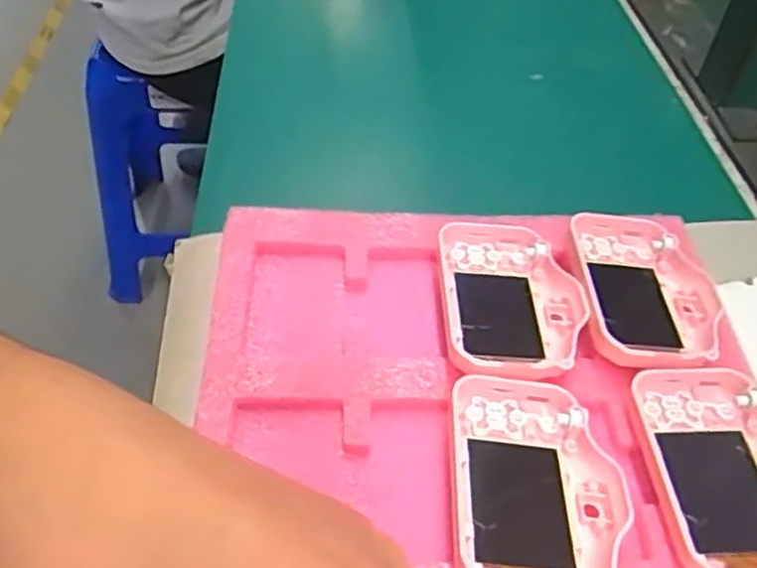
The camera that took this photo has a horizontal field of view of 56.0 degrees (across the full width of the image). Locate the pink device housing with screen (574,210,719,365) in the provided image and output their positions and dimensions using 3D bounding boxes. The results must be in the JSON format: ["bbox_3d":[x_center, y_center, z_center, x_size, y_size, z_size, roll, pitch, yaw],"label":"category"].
[{"bbox_3d":[0.122,0.003,0.322,0.061,0.014,0.087,4,46,-4],"label":"pink device housing with screen"}]

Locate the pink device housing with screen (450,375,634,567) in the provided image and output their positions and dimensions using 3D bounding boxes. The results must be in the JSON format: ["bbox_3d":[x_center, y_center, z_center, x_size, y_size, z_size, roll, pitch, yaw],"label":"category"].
[{"bbox_3d":[0.057,0.072,0.254,0.062,0.014,0.084,5,46,-2],"label":"pink device housing with screen"}]

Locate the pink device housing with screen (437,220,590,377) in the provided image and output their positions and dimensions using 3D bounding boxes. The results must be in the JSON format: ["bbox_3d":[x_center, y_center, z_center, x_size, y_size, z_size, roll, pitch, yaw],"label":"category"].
[{"bbox_3d":[0.059,0.007,0.314,0.059,0.014,0.086,3,47,-4],"label":"pink device housing with screen"}]

